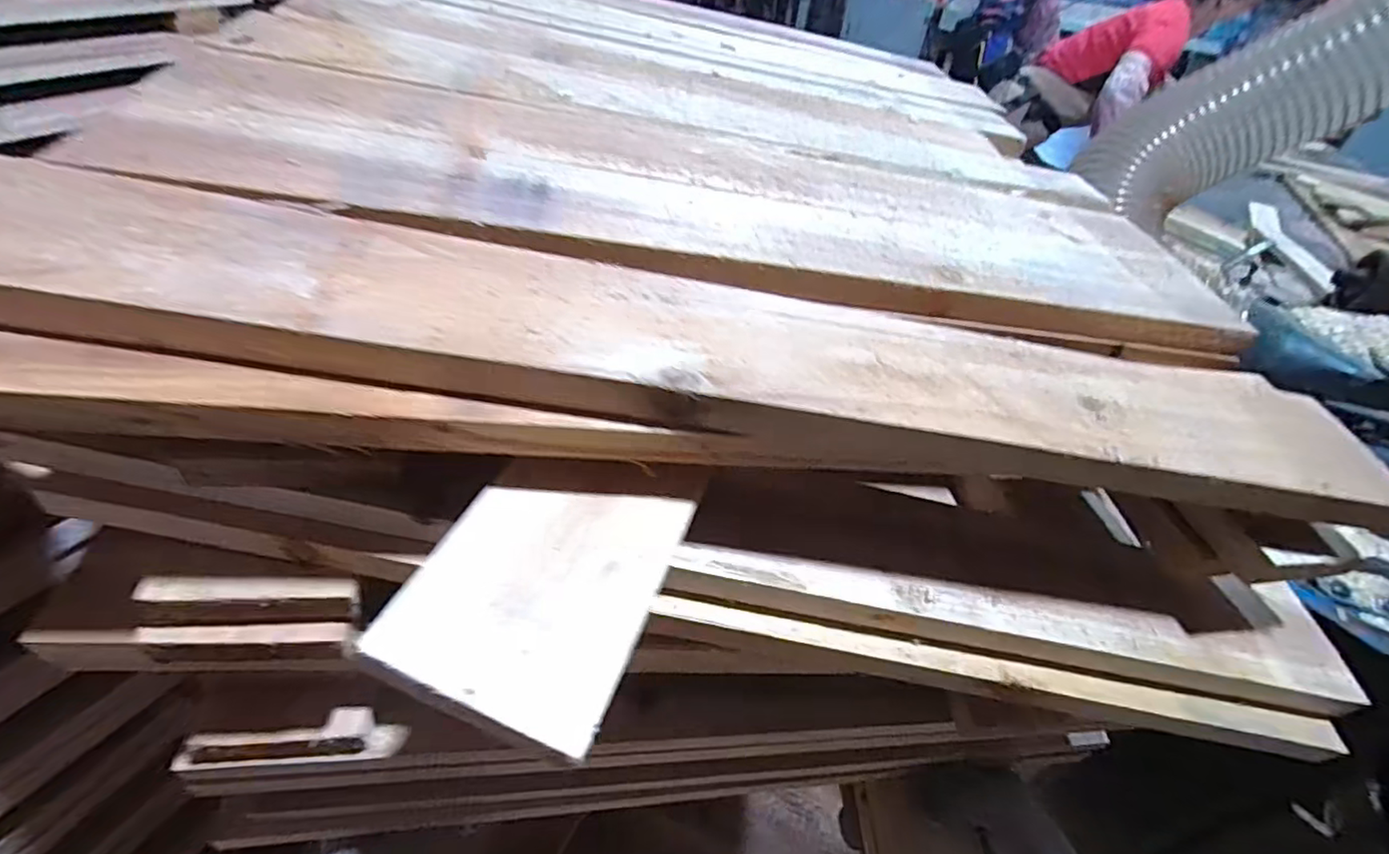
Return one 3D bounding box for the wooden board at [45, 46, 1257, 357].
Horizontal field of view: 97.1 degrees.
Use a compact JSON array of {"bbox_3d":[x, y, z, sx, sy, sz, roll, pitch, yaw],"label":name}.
[{"bbox_3d":[0.032,-0.101,0.286,0.494,0.016,0.150,3,46,-15],"label":"wooden board"}]

